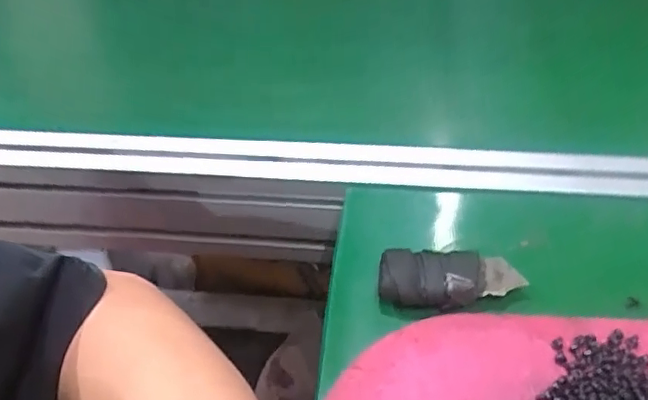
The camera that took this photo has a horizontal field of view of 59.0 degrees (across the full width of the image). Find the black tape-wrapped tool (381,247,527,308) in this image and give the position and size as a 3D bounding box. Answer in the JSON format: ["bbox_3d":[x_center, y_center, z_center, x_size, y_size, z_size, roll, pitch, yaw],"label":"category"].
[{"bbox_3d":[0.064,0.039,0.289,0.070,0.016,0.027,3,43,11],"label":"black tape-wrapped tool"}]

